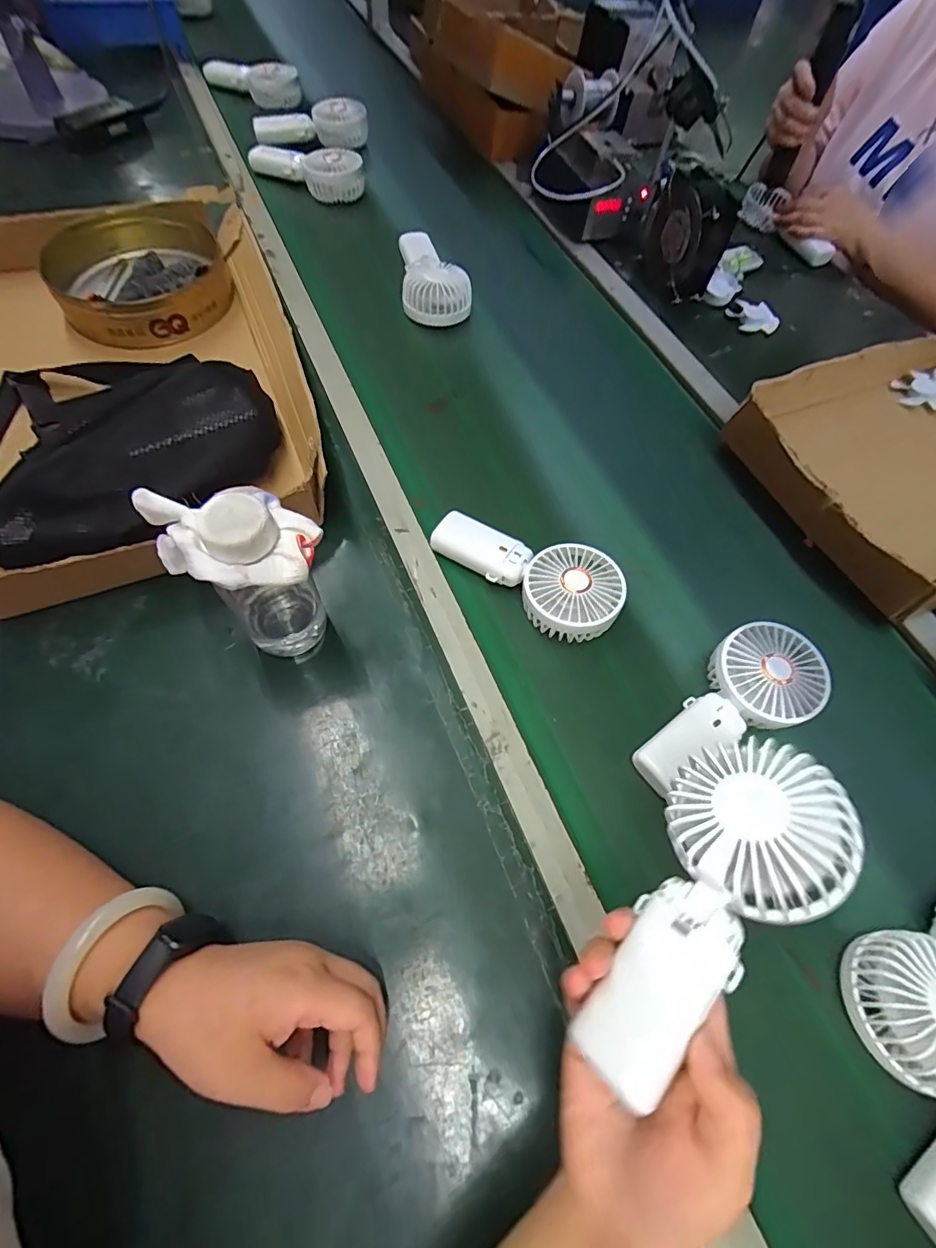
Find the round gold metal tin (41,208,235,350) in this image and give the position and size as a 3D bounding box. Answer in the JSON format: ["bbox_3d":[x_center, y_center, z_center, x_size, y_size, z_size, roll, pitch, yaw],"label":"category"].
[{"bbox_3d":[-0.382,-0.406,0.595,0.189,0.064,0.187,2,62,-3],"label":"round gold metal tin"}]

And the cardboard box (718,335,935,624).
[{"bbox_3d":[0.578,-0.216,0.602,0.519,0.061,0.317,-19,66,-17],"label":"cardboard box"}]

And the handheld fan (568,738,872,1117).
[{"bbox_3d":[0.120,0.141,0.252,0.078,0.034,0.174,36,81,14],"label":"handheld fan"}]

